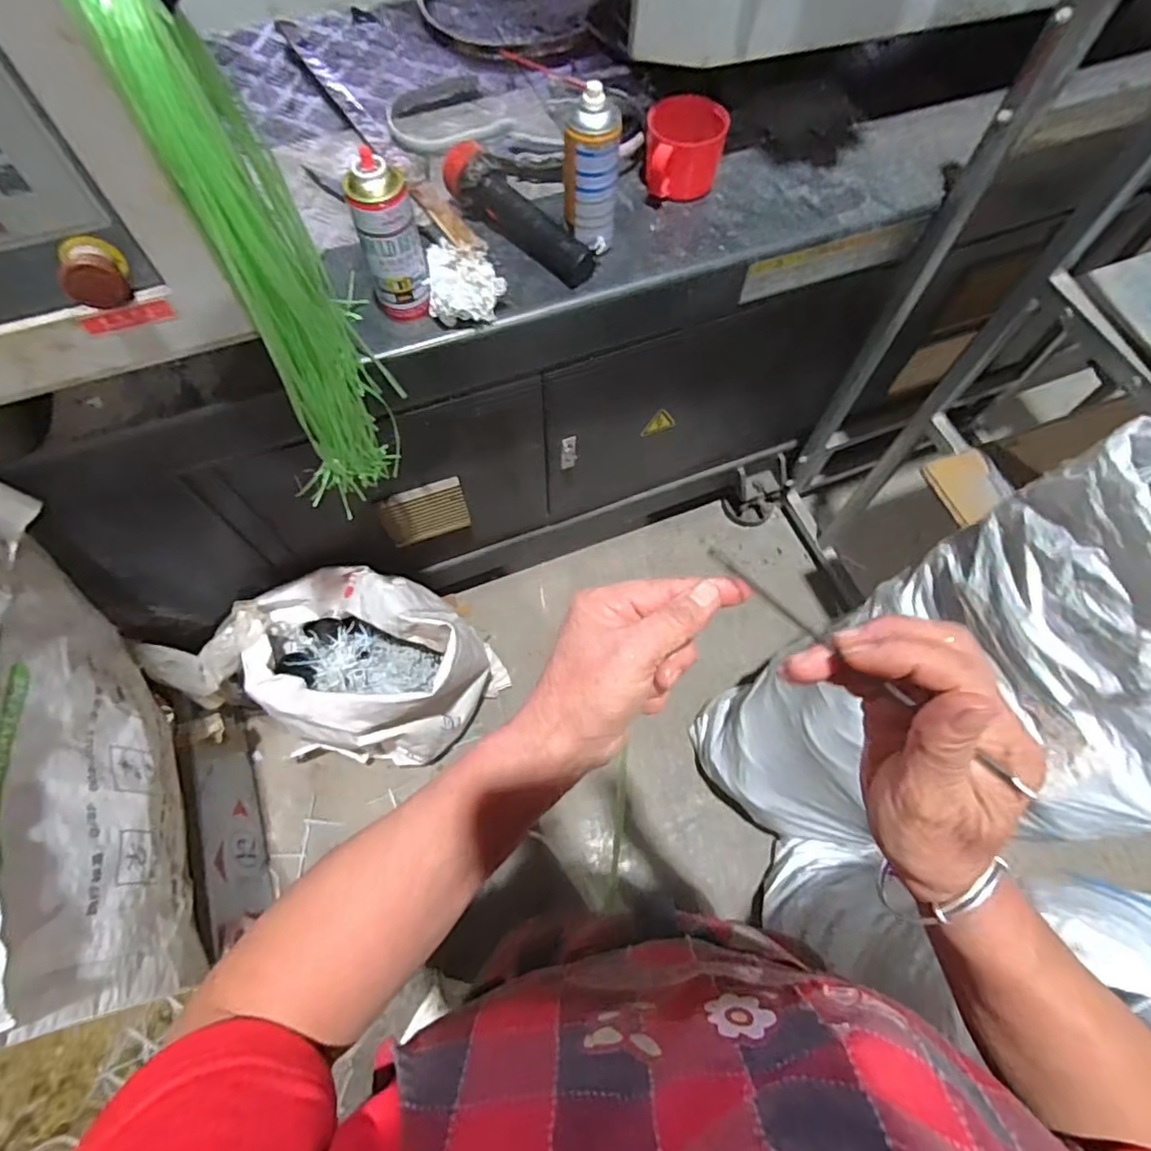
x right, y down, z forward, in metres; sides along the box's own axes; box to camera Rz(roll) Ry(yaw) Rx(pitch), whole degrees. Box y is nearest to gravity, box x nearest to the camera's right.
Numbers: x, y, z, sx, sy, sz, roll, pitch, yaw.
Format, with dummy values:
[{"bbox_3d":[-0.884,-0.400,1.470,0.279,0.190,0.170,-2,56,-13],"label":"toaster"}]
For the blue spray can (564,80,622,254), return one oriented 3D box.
[{"bbox_3d":[0.018,-0.466,0.727,0.060,0.180,0.055,1,66,-1],"label":"blue spray can"}]

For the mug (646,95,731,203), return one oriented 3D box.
[{"bbox_3d":[0.148,-0.577,0.834,0.108,0.085,0.102,8,66,2],"label":"mug"}]

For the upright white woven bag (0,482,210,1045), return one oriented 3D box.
[{"bbox_3d":[-0.605,0.234,0.753,0.081,0.471,0.545,-12,67,-7],"label":"upright white woven bag"}]

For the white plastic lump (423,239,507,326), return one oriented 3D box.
[{"bbox_3d":[-0.131,-0.360,0.748,0.091,0.052,0.108,5,66,1],"label":"white plastic lump"}]

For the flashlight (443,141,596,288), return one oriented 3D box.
[{"bbox_3d":[-0.074,-0.465,0.787,0.240,0.071,0.058,42,72,16],"label":"flashlight"}]

